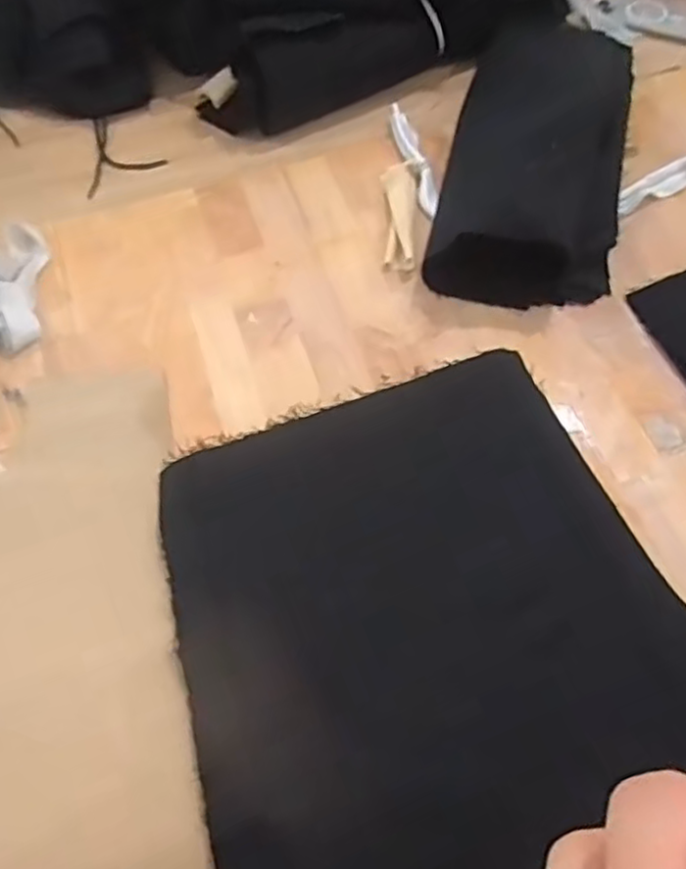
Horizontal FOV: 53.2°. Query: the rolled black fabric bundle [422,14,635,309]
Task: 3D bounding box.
[{"bbox_3d":[0.214,-0.312,0.726,0.186,0.086,0.406,12,59,10],"label":"rolled black fabric bundle"}]

